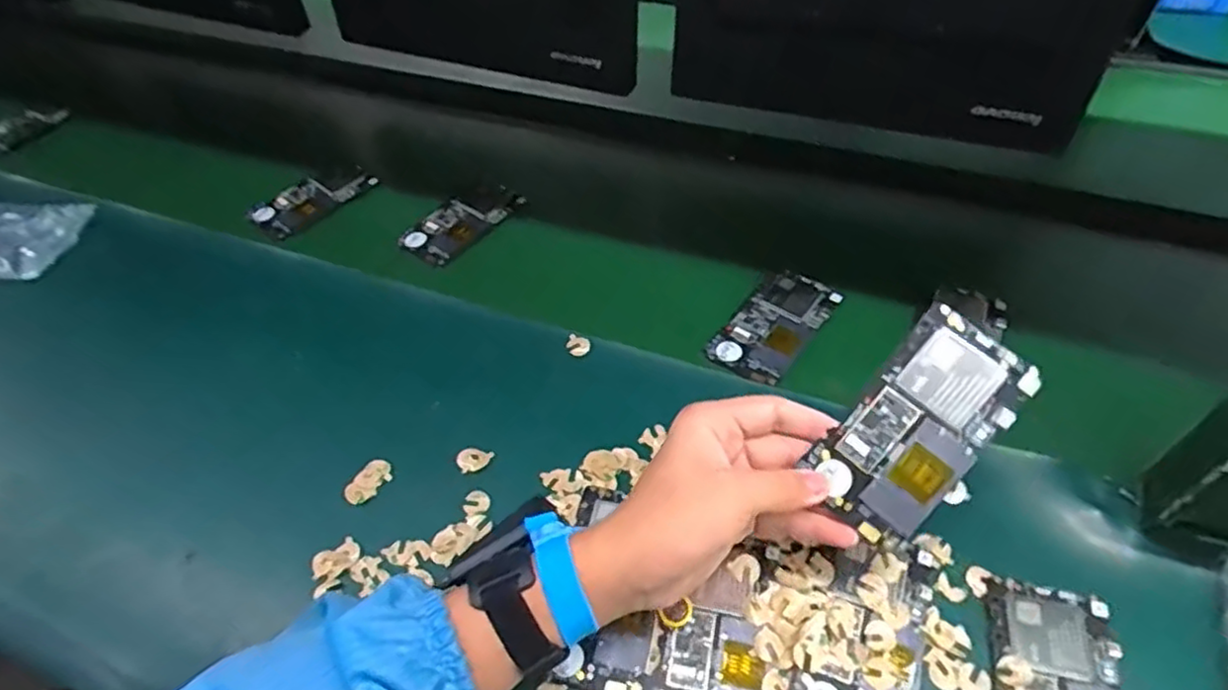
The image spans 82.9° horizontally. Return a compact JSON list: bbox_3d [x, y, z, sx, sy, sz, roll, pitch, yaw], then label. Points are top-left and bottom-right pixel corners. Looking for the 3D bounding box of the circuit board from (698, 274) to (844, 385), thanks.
[{"bbox_3d":[0.137,-0.019,0.585,0.064,0.012,0.128,30,57,27],"label":"circuit board"}]

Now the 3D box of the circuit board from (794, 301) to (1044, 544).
[{"bbox_3d":[0.165,0.045,0.378,0.064,0.006,0.124,39,94,20],"label":"circuit board"}]

